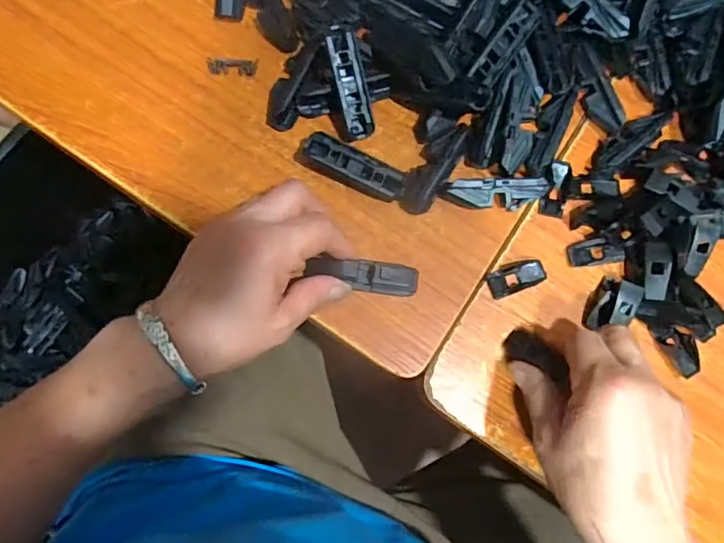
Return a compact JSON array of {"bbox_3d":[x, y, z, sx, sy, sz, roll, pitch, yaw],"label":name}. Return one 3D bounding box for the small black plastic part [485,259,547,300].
[{"bbox_3d":[0.110,0.004,0.361,0.044,0.005,0.021,-20,82,-10],"label":"small black plastic part"}]

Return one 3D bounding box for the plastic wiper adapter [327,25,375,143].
[{"bbox_3d":[-0.010,-0.132,0.362,0.026,0.019,0.075,-11,111,-5],"label":"plastic wiper adapter"}]

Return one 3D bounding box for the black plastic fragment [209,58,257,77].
[{"bbox_3d":[-0.095,-0.151,0.376,0.035,0.004,0.012,6,78,-5],"label":"black plastic fragment"}]

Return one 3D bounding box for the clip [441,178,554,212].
[{"bbox_3d":[0.096,-0.055,0.365,0.074,0.019,0.018,-1,79,-6],"label":"clip"}]

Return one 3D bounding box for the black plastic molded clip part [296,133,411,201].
[{"bbox_3d":[-0.006,-0.072,0.359,0.075,0.020,0.026,21,77,-2],"label":"black plastic molded clip part"}]

